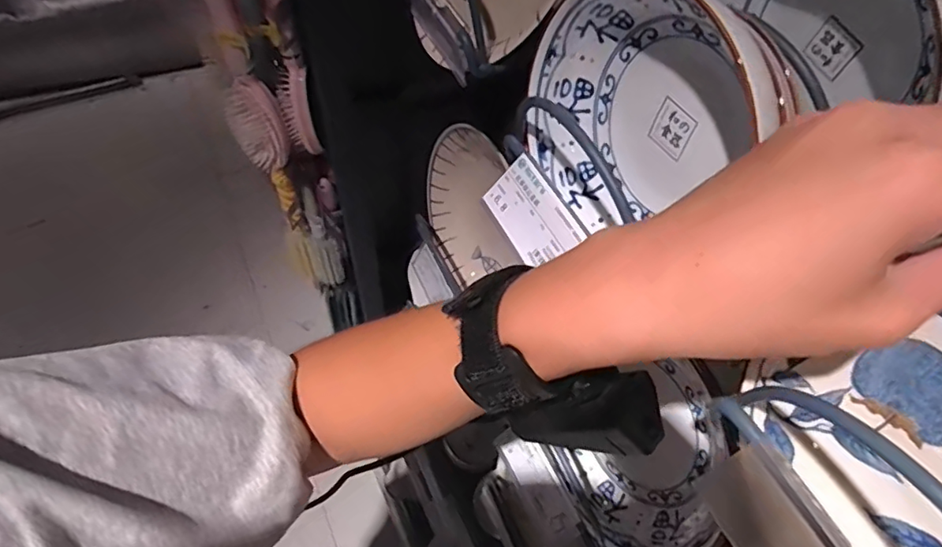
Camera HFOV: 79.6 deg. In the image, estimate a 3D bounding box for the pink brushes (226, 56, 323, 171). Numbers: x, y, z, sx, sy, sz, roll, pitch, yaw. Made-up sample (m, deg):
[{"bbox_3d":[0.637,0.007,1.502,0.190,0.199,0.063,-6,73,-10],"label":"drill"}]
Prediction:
[{"bbox_3d":[-0.231,-0.182,0.656,0.088,0.114,0.044,-19,59,-16],"label":"pink brushes"}]

